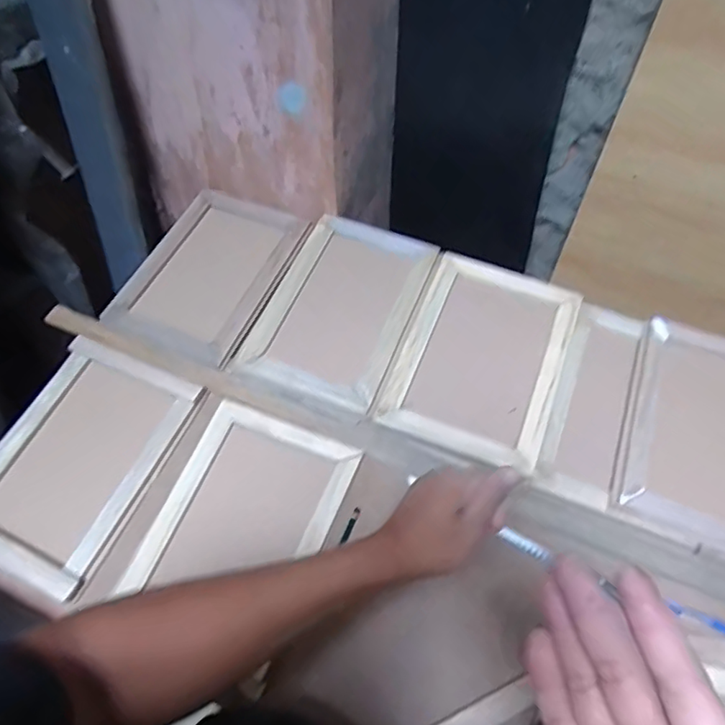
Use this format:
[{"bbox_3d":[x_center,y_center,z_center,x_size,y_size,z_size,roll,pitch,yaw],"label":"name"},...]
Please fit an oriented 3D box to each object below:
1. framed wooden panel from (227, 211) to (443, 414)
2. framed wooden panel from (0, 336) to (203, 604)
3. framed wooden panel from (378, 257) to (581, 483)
[{"bbox_3d":[-0.033,-0.083,0.822,0.202,0.032,0.300,19,60,11],"label":"framed wooden panel"},{"bbox_3d":[-0.366,0.120,0.725,0.201,0.023,0.284,19,60,11],"label":"framed wooden panel"},{"bbox_3d":[0.166,-0.013,0.778,0.209,0.014,0.303,20,60,11],"label":"framed wooden panel"}]

